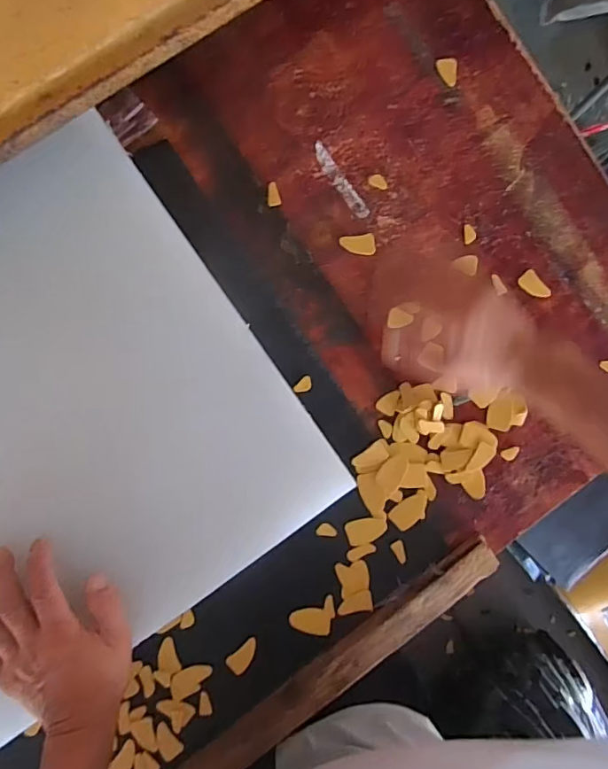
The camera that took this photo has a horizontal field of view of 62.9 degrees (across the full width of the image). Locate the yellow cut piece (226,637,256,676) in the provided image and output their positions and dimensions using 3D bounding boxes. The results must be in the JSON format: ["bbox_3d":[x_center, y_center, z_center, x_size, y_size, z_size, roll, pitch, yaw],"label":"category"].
[{"bbox_3d":[-0.060,0.276,0.503,0.035,0.004,0.020,-39,93,-5],"label":"yellow cut piece"}]

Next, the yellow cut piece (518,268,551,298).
[{"bbox_3d":[0.251,-0.107,0.541,0.023,0.004,0.036,-39,93,-5],"label":"yellow cut piece"}]

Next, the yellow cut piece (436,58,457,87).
[{"bbox_3d":[0.153,-0.336,0.533,0.021,0.006,0.032,6,89,-6],"label":"yellow cut piece"}]

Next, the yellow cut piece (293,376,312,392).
[{"bbox_3d":[0.000,0.001,0.512,0.014,0.008,0.022,43,86,-4],"label":"yellow cut piece"}]

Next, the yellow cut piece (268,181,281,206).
[{"bbox_3d":[-0.031,-0.197,0.512,0.013,0.005,0.025,-4,90,-6],"label":"yellow cut piece"}]

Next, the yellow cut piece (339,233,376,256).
[{"bbox_3d":[0.057,-0.146,0.521,0.036,0.004,0.022,-6,90,-6],"label":"yellow cut piece"}]

